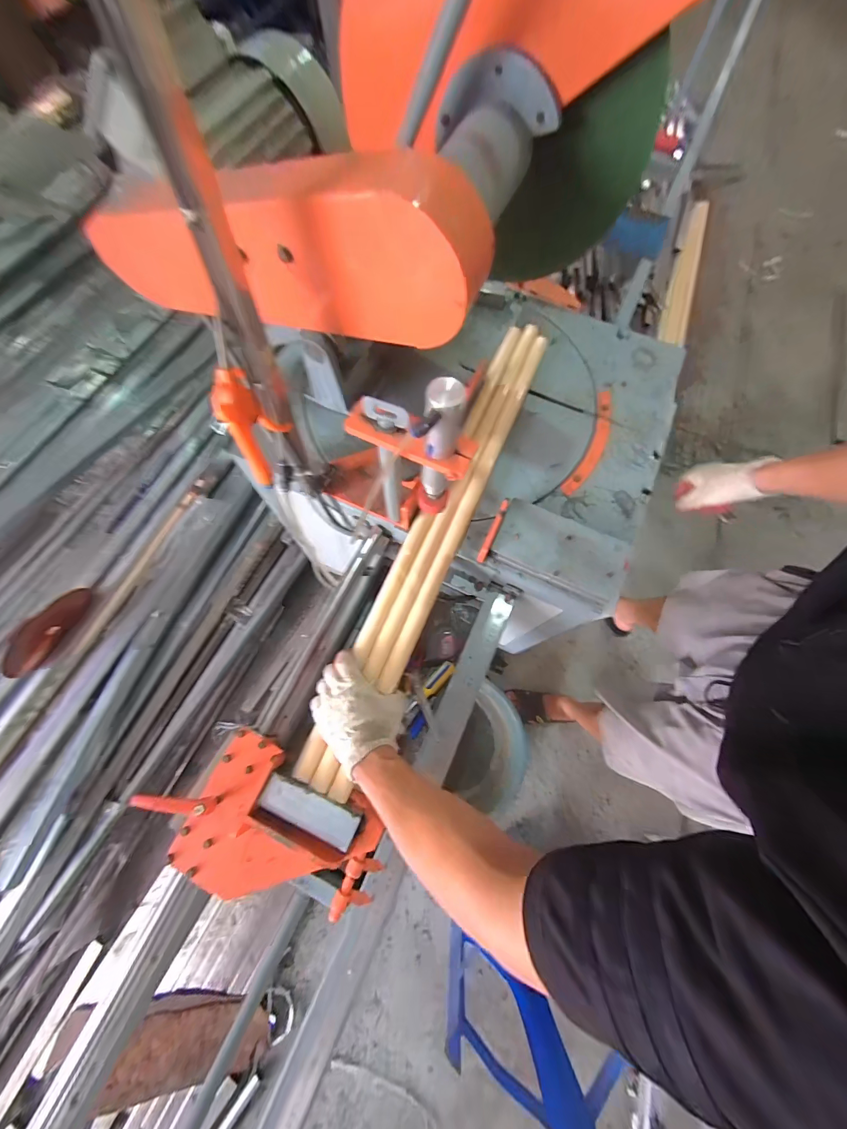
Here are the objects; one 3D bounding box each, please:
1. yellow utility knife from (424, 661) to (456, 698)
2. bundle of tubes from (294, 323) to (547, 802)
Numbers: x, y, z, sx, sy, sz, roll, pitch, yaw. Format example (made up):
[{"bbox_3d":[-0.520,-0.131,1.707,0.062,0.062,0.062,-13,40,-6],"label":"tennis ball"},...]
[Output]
[{"bbox_3d":[0.026,0.193,0.647,0.025,0.013,0.068,41,76,13],"label":"yellow utility knife"},{"bbox_3d":[0.044,-0.090,0.656,0.083,0.035,0.896,23,71,8],"label":"bundle of tubes"}]

